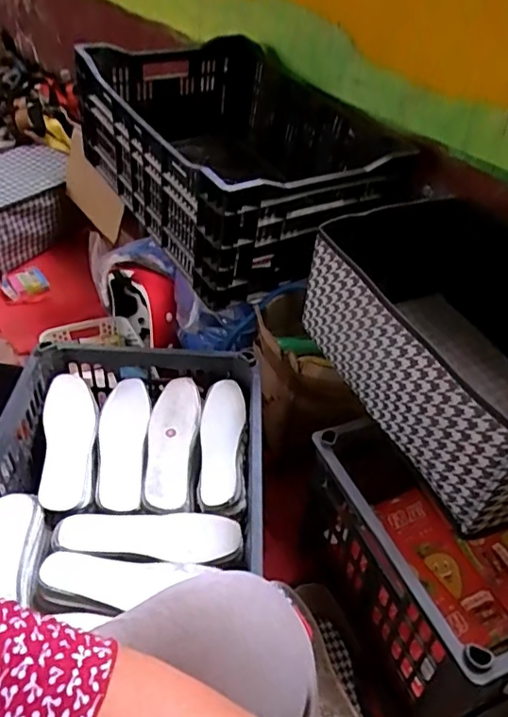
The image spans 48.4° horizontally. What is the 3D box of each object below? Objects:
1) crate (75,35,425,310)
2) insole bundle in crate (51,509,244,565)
[{"bbox_3d":[-0.029,-0.407,1.107,0.470,0.250,0.617,-21,47,-23],"label":"crate"},{"bbox_3d":[-0.130,0.222,0.703,0.223,0.027,0.067,0,42,-2],"label":"insole bundle in crate"}]

